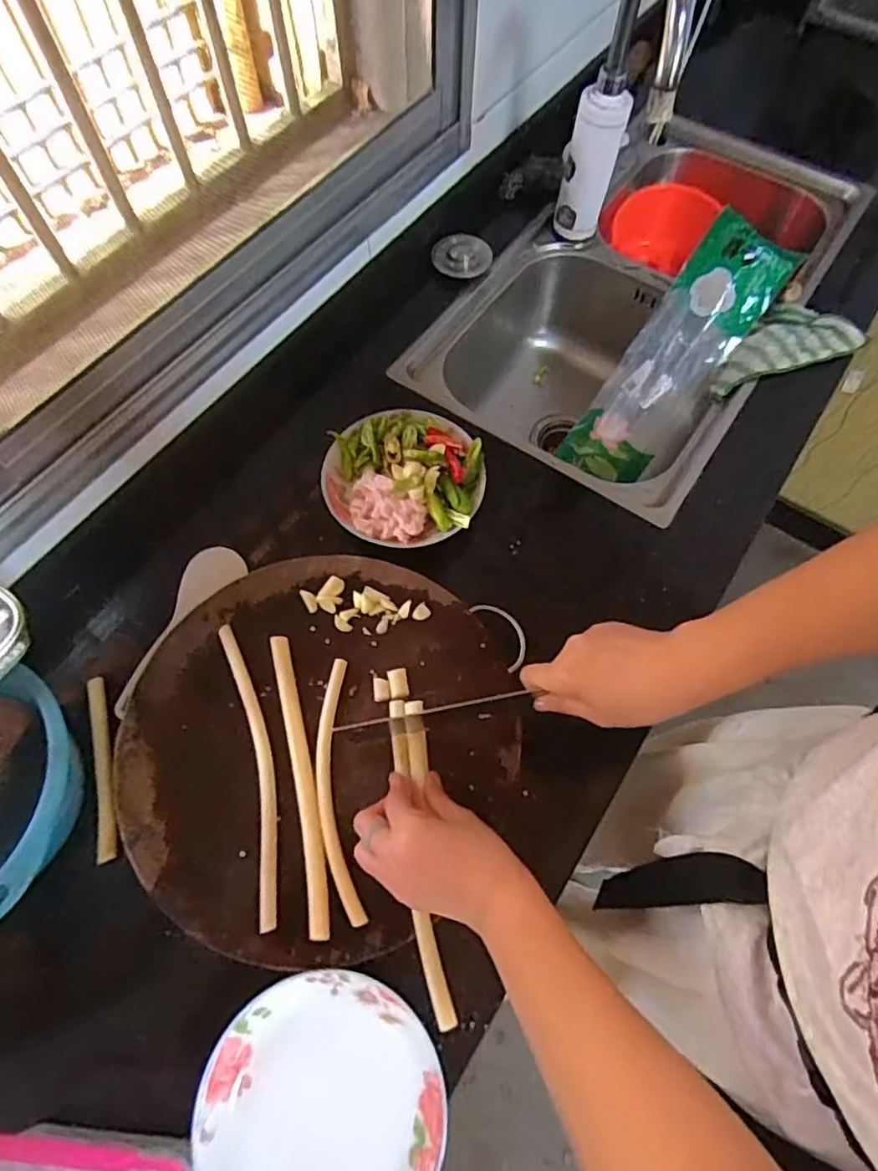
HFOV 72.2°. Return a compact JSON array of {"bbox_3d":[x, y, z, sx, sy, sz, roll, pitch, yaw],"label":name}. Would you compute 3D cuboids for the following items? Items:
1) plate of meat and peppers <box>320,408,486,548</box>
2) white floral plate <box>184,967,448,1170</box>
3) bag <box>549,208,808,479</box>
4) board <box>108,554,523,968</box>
[{"bbox_3d":[-0.039,-0.124,0.656,0.173,0.046,0.159,0,66,-1],"label":"plate of meat and peppers"},{"bbox_3d":[-0.087,0.384,0.442,0.174,0.026,0.168,0,66,-1],"label":"white floral plate"},{"bbox_3d":[0.326,-0.313,0.831,0.138,0.045,0.367,40,110,16],"label":"bag"},{"bbox_3d":[-0.105,0.135,0.541,0.338,0.032,0.337,0,66,-1],"label":"board"}]

